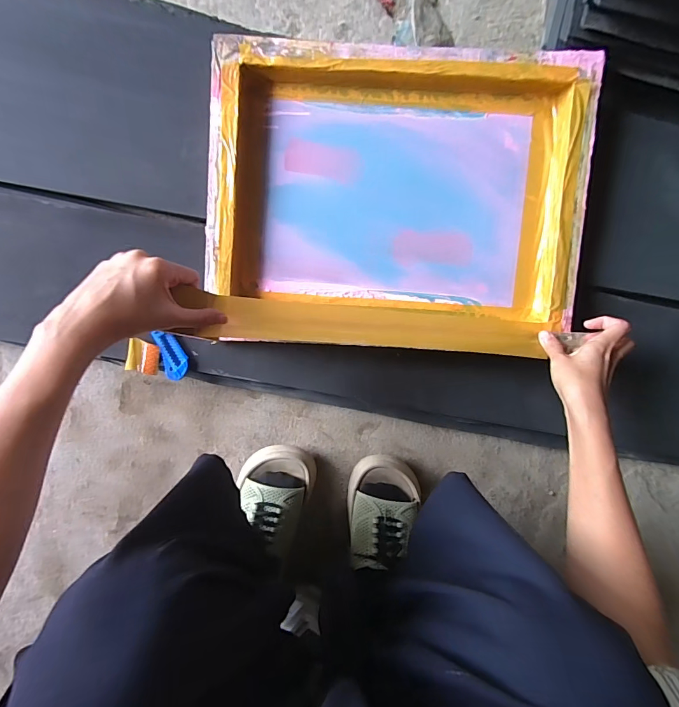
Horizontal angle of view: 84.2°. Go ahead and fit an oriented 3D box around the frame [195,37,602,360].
[{"bbox_3d":[0.069,-0.186,0.474,0.449,0.062,0.351,3,92,-2],"label":"frame"}]

